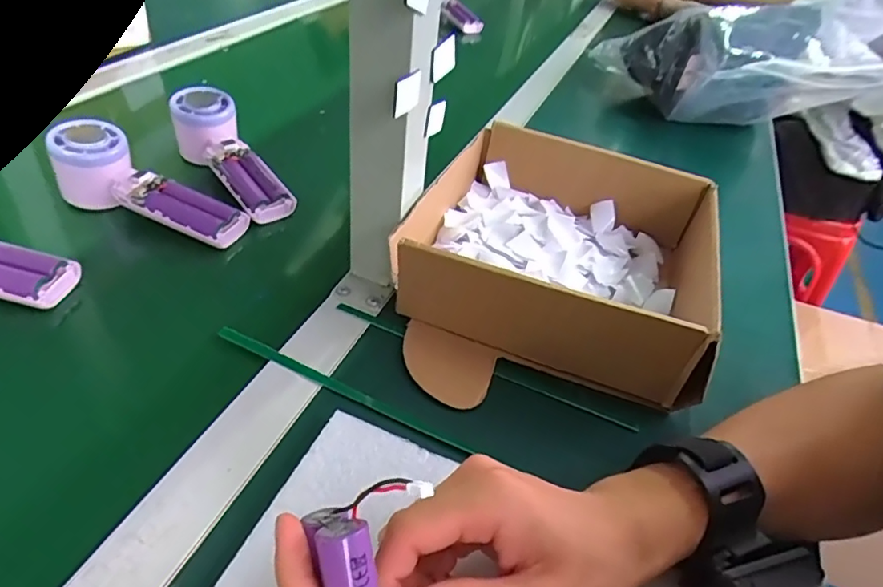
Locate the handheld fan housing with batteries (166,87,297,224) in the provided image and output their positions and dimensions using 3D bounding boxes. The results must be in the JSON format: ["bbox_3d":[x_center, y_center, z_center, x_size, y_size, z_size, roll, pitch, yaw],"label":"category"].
[{"bbox_3d":[-0.196,-0.124,0.510,0.051,0.041,0.165,-29,68,-33],"label":"handheld fan housing with batteries"}]

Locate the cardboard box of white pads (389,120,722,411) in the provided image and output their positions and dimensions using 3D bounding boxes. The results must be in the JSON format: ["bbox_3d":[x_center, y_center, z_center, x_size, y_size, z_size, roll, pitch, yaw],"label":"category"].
[{"bbox_3d":[0.098,-0.044,0.433,0.208,0.072,0.217,16,43,10],"label":"cardboard box of white pads"}]

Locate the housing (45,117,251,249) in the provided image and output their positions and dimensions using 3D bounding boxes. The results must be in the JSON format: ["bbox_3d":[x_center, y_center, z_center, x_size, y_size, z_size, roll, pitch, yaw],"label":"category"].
[{"bbox_3d":[-0.242,-0.084,0.460,0.164,0.049,0.049,27,43,0],"label":"housing"}]

